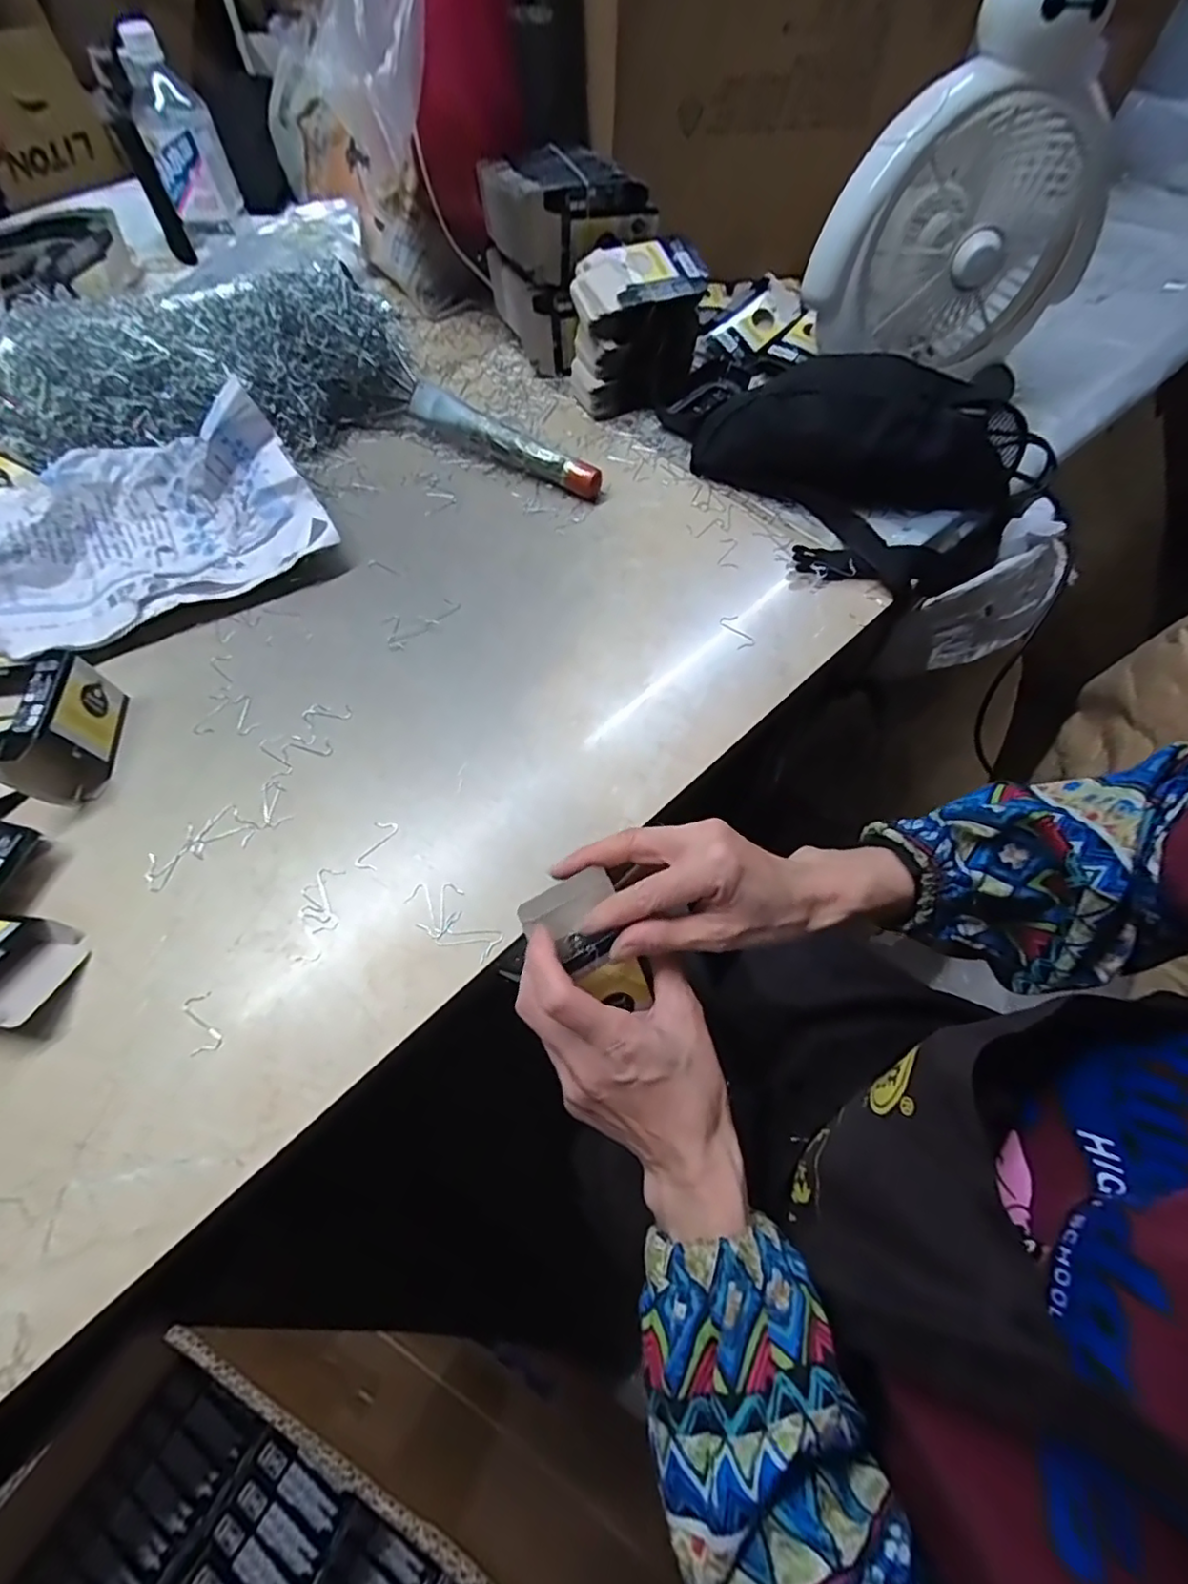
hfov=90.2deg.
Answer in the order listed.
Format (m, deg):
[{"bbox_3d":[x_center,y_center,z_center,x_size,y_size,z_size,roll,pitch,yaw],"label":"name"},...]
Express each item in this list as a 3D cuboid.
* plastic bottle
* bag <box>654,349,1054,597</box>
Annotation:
[{"bbox_3d":[-0.440,-0.700,0.626,0.074,0.128,0.073,-22,66,-11],"label":"plastic bottle"},{"bbox_3d":[0.214,-0.319,0.532,0.341,0.084,0.179,37,68,16],"label":"bag"}]

